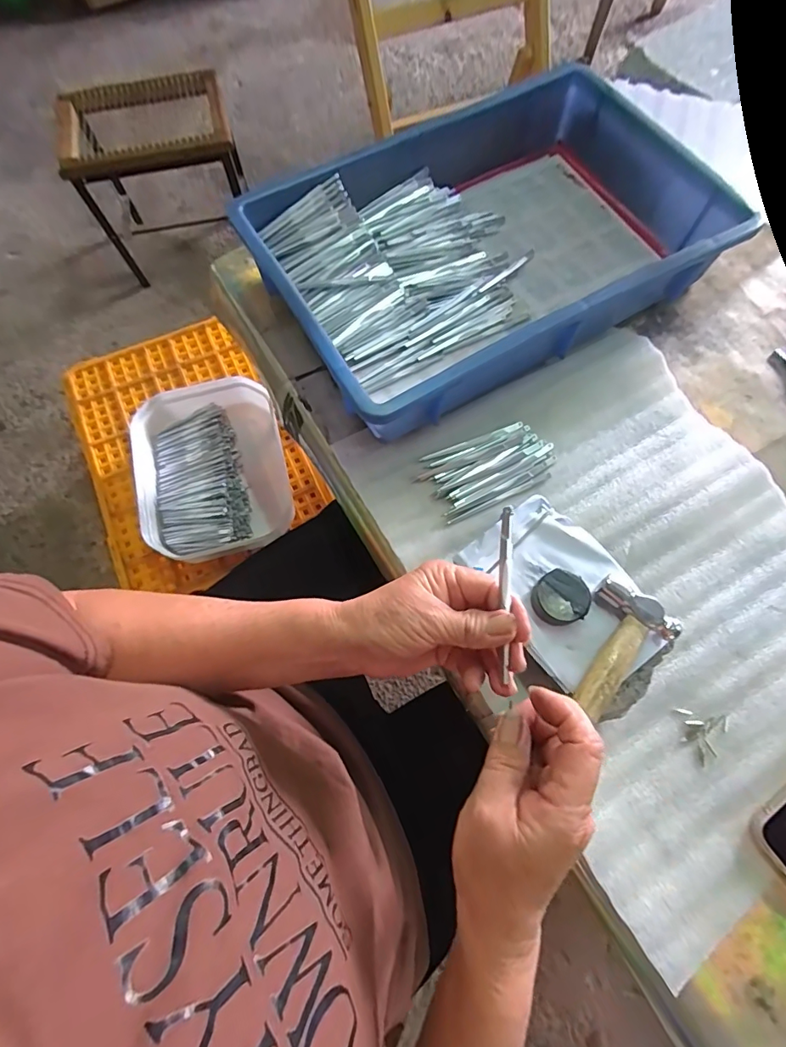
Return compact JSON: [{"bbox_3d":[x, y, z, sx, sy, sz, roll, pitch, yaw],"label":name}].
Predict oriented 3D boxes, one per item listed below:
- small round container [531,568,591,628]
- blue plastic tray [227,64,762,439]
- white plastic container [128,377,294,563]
[{"bbox_3d":[0.125,0.056,0.360,0.041,0.020,0.038,0,71,1],"label":"small round container"},{"bbox_3d":[0.096,-0.284,0.485,0.433,0.079,0.283,-30,74,-10],"label":"blue plastic tray"},{"bbox_3d":[-0.286,-0.078,0.742,0.221,0.074,0.279,-13,71,-4],"label":"white plastic container"}]

